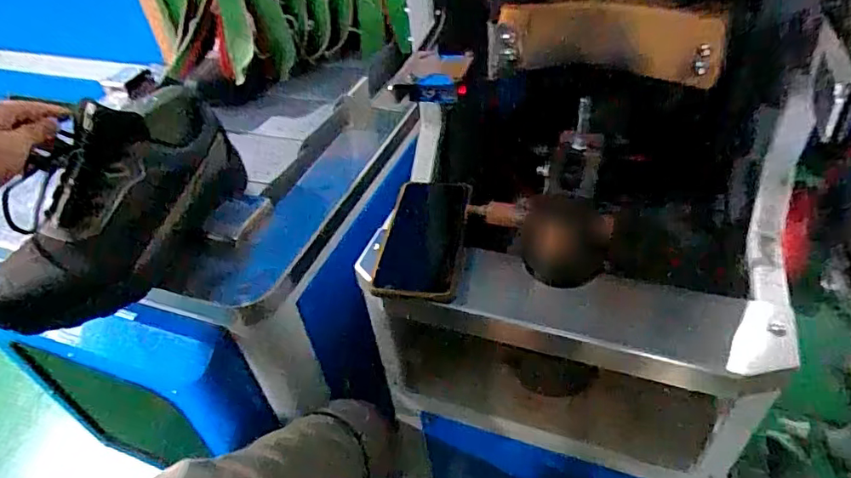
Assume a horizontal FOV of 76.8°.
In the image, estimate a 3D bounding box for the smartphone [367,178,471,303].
[{"bbox_3d":[-0.001,-0.002,0.551,0.081,0.015,0.169,2,44,10],"label":"smartphone"}]

